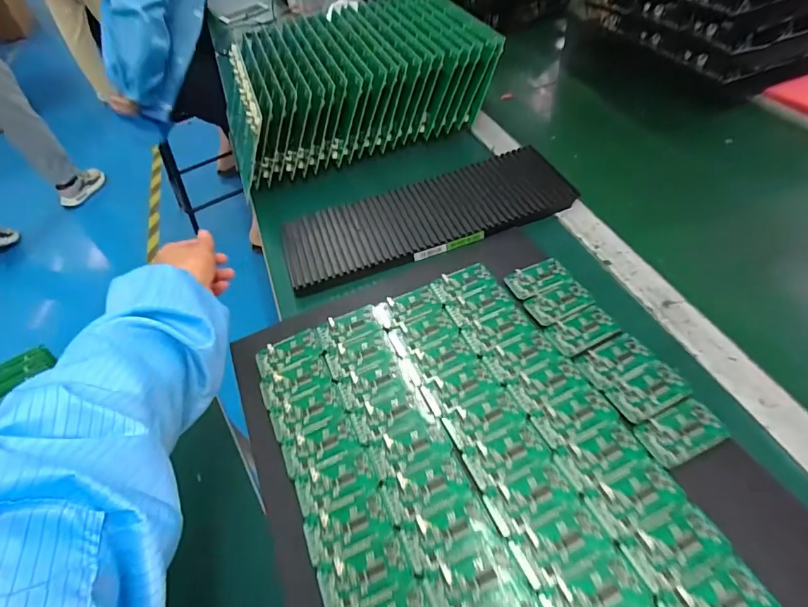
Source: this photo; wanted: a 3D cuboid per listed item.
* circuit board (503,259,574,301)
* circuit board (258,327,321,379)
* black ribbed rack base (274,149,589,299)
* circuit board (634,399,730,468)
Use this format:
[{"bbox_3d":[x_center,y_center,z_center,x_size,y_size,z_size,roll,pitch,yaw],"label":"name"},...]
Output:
[{"bbox_3d":[0.164,-0.032,0.558,0.072,0.006,0.042,-22,50,-12],"label":"circuit board"},{"bbox_3d":[-0.133,0.058,0.533,0.074,0.004,0.039,-21,49,-11],"label":"circuit board"},{"bbox_3d":[0.034,-0.129,0.651,0.408,0.018,0.159,-22,50,-12],"label":"black ribbed rack base"},{"bbox_3d":[0.253,0.116,0.414,0.072,0.007,0.043,-22,50,-11],"label":"circuit board"}]

